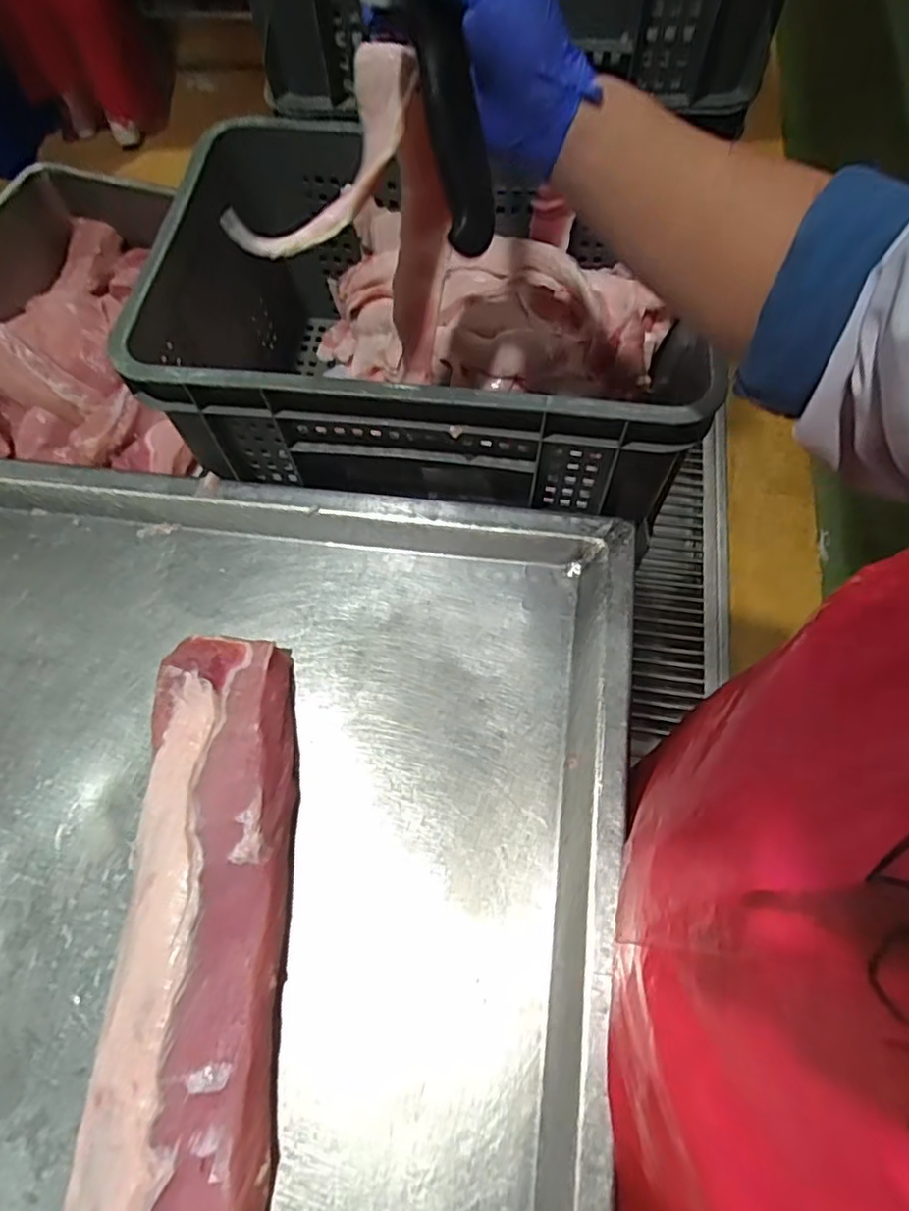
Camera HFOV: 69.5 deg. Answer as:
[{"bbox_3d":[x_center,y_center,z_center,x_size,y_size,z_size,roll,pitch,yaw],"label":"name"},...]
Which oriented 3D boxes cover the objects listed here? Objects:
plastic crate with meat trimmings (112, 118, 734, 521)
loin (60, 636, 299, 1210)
[{"bbox_3d":[-0.010,-0.281,0.699,0.519,0.242,0.364,6,67,5],"label":"plastic crate with meat trimmings"},{"bbox_3d":[-0.201,0.273,0.494,0.143,0.058,0.515,-2,68,1],"label":"loin"}]

